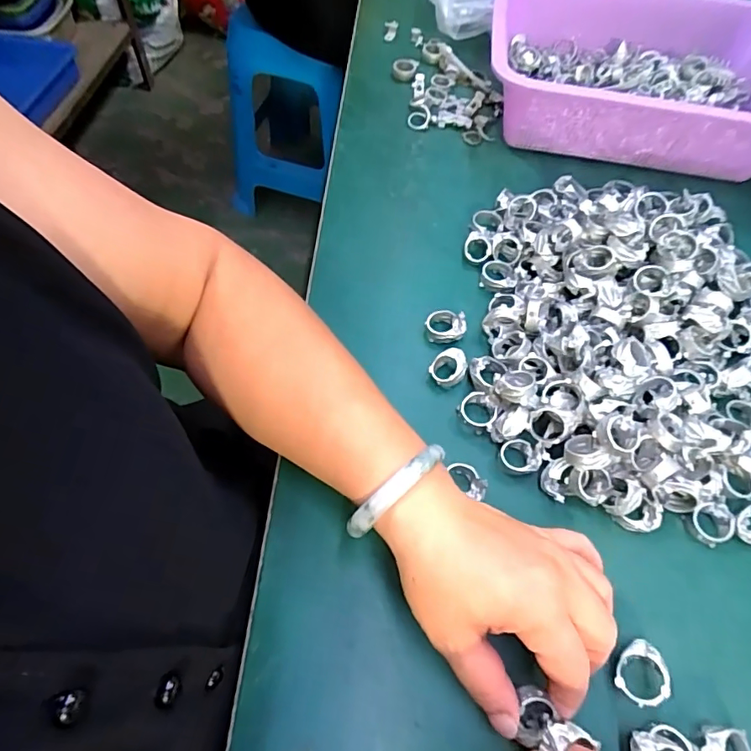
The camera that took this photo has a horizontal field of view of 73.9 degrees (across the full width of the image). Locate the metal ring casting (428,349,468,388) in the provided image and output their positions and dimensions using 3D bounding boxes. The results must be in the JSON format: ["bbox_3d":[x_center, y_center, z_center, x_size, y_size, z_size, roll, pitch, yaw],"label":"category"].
[{"bbox_3d":[0.053,-0.005,0.359,0.026,0.017,0.023,-39,68,-21],"label":"metal ring casting"}]

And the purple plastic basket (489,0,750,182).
[{"bbox_3d":[0.269,-0.304,0.503,0.308,0.075,0.238,4,60,1],"label":"purple plastic basket"}]

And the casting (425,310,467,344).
[{"bbox_3d":[0.053,-0.036,0.378,0.030,0.019,0.023,8,60,3],"label":"casting"}]

